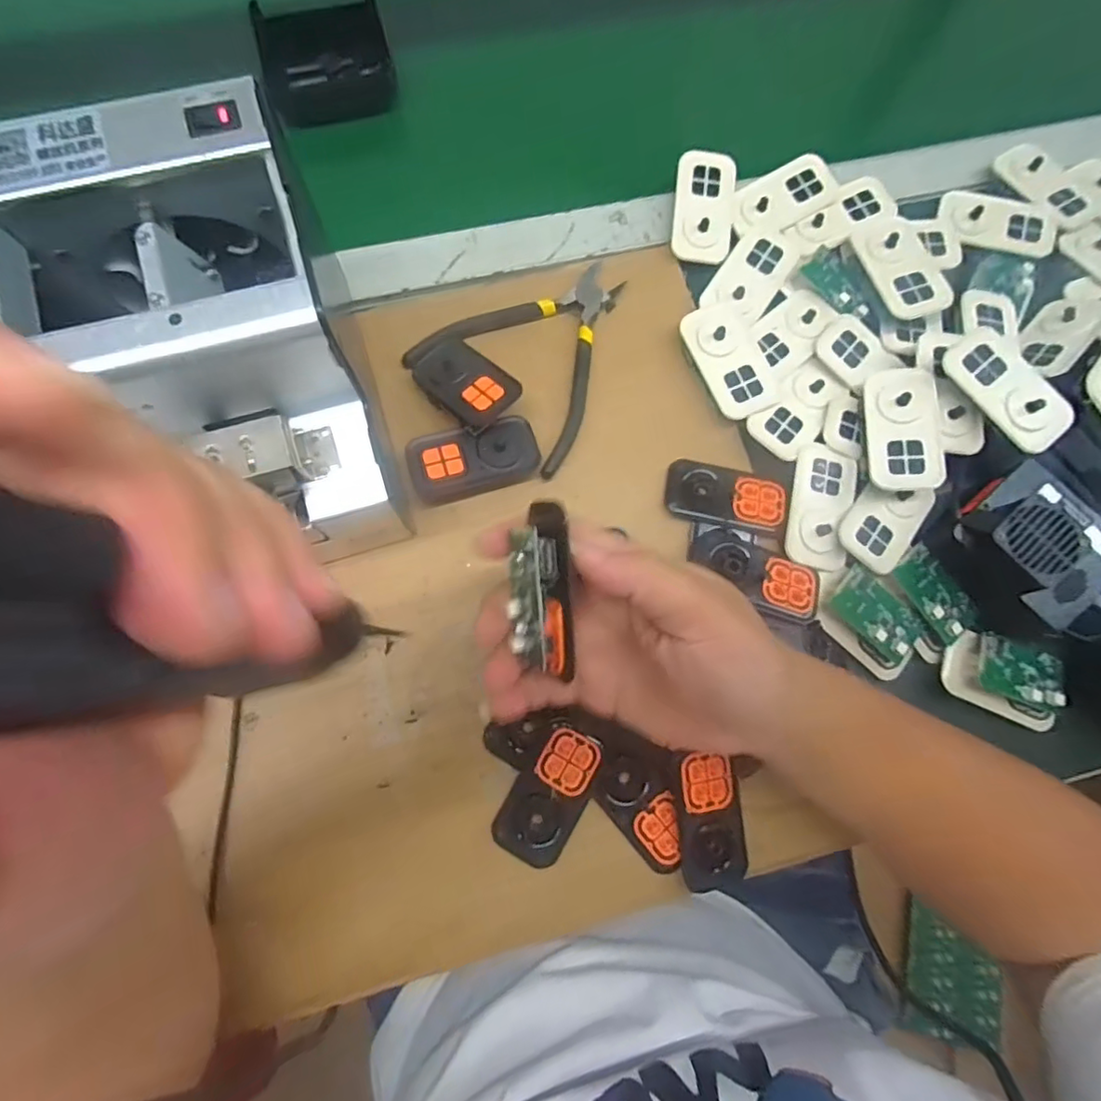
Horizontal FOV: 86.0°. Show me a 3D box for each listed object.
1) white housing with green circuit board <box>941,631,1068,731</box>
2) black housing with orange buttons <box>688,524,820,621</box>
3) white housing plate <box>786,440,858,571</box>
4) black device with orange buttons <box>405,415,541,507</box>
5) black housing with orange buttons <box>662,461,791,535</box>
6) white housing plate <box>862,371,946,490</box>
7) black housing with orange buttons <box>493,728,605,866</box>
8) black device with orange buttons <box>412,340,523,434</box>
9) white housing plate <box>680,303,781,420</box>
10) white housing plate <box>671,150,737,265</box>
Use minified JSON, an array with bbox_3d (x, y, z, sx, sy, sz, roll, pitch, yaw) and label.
[{"bbox_3d":[0.264,0.074,0.342,0.068,0.022,0.042,16,78,5],"label":"white housing with green circuit board"},{"bbox_3d":[0.120,0.011,0.343,0.079,0.017,0.038,25,79,6],"label":"black housing with orange buttons"},{"bbox_3d":[0.164,-0.026,0.357,0.037,0.008,0.075,11,78,3],"label":"white housing plate"},{"bbox_3d":[-0.045,-0.054,0.352,0.075,0.017,0.040,-17,78,-3],"label":"black device with orange buttons"},{"bbox_3d":[0.108,-0.034,0.364,0.072,0.007,0.040,10,78,3],"label":"black housing with orange buttons"},{"bbox_3d":[0.209,-0.072,0.349,0.040,0.008,0.072,-3,82,11],"label":"white housing plate"},{"bbox_3d":[0.000,0.134,0.323,0.039,0.008,0.072,29,79,7],"label":"black housing with orange buttons"},{"bbox_3d":[-0.052,-0.103,0.360,0.040,0.017,0.073,-38,67,-17],"label":"black device with orange buttons"},{"bbox_3d":[0.113,-0.121,0.373,0.042,0.008,0.077,-22,78,-4],"label":"white housing plate"},{"bbox_3d":[0.104,-0.232,0.398,0.040,0.012,0.074,5,77,2],"label":"white housing plate"}]

